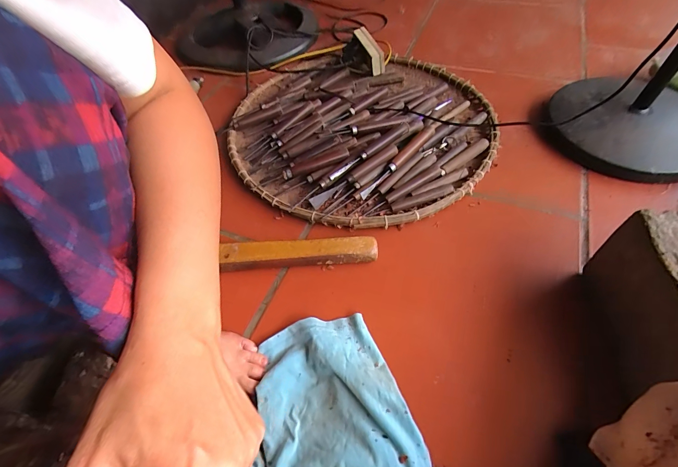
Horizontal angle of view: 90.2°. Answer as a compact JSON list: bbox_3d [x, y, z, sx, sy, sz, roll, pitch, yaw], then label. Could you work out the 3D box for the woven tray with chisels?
[{"bbox_3d":[0.038,-0.223,0.689,0.522,0.050,0.521,-5,54,1],"label":"woven tray with chisels"}]

